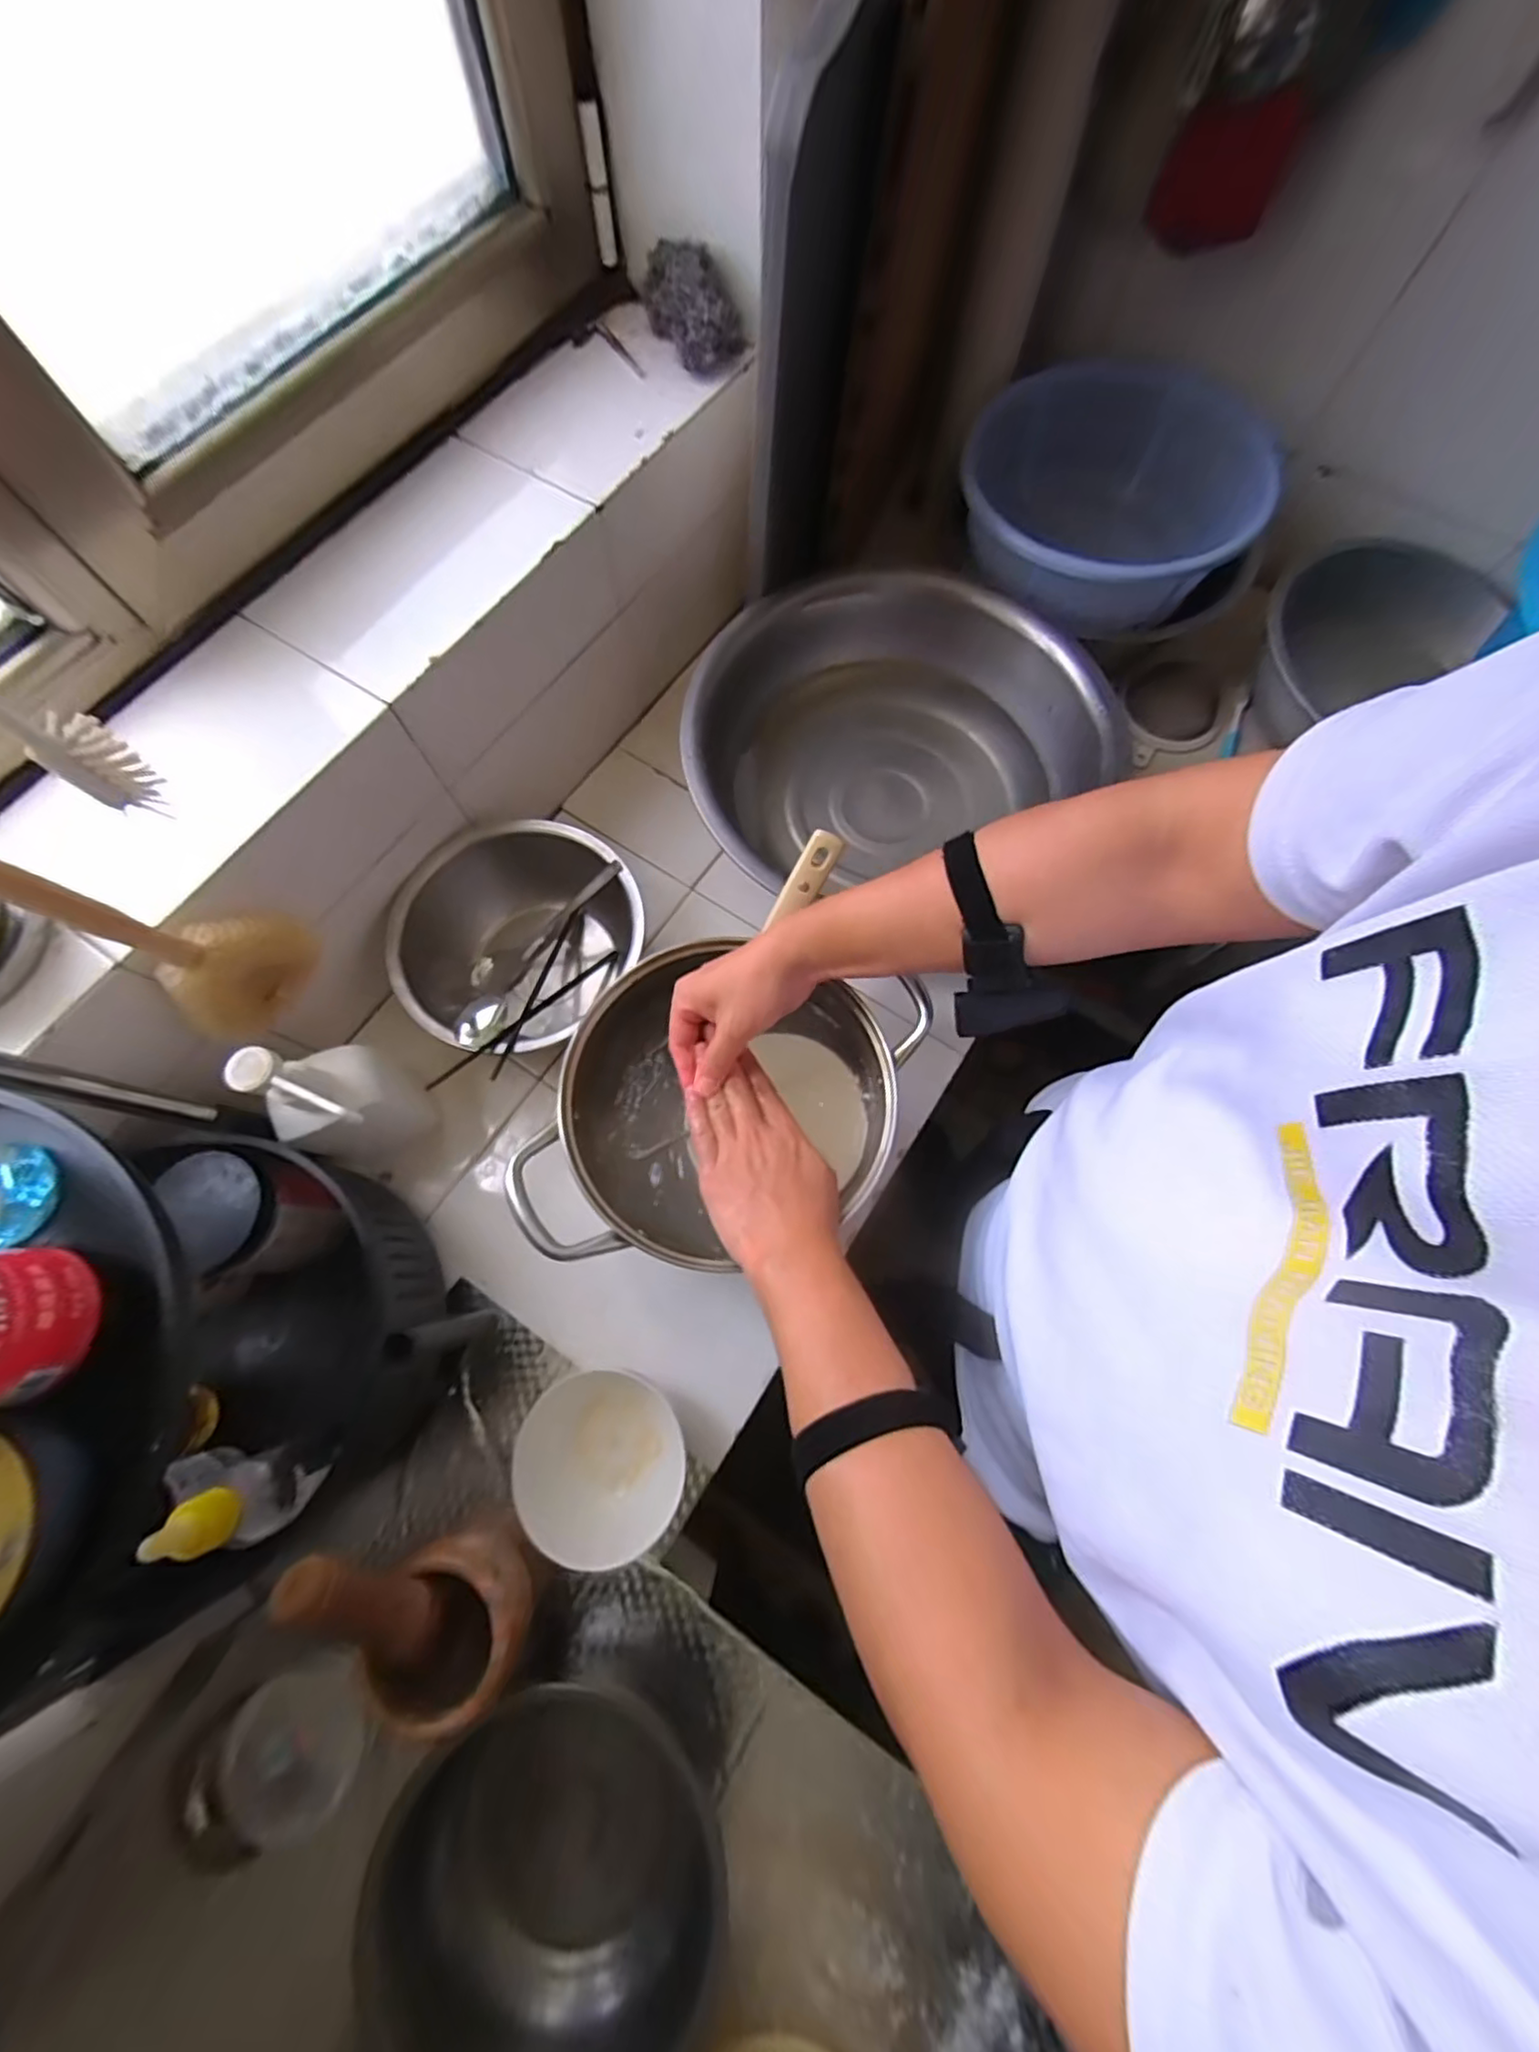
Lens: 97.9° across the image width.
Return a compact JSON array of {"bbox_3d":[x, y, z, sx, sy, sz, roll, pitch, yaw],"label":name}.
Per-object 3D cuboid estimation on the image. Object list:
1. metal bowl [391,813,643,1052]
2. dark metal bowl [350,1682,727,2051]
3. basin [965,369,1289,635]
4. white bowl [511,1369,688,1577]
[{"bbox_3d":[-0.234,-0.077,0.633,0.189,0.100,0.214,31,74,9],"label":"metal bowl"},{"bbox_3d":[-0.141,0.560,0.448,0.209,0.108,0.198,0,72,-1],"label":"dark metal bowl"},{"bbox_3d":[0.347,-0.535,0.731,0.292,0.154,0.304,0,72,-1],"label":"basin"},{"bbox_3d":[-0.134,0.334,0.515,0.120,0.069,0.117,0,72,-1],"label":"white bowl"}]

